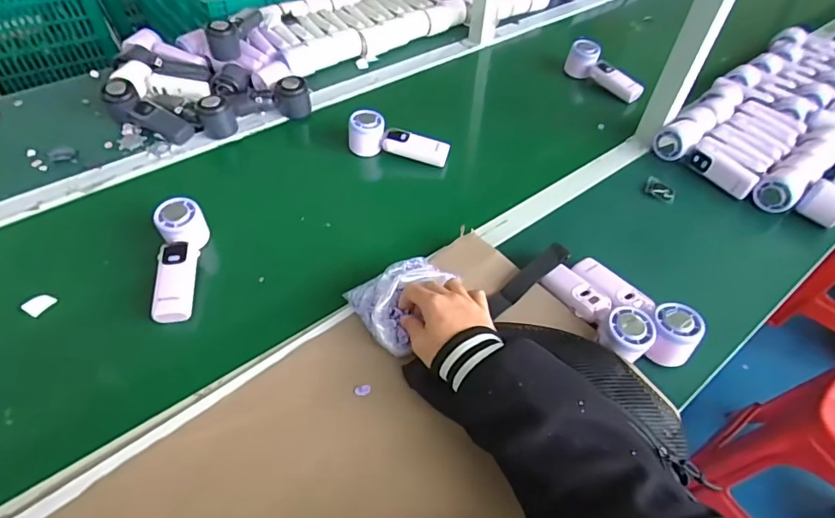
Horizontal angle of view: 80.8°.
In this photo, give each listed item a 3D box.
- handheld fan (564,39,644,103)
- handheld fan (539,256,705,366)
[{"bbox_3d":[0.369,-0.372,0.975,0.051,0.058,0.169,-21,53,-19],"label":"handheld fan"},{"bbox_3d":[0.262,0.056,0.601,0.068,0.050,0.167,-27,55,-23],"label":"handheld fan"}]

